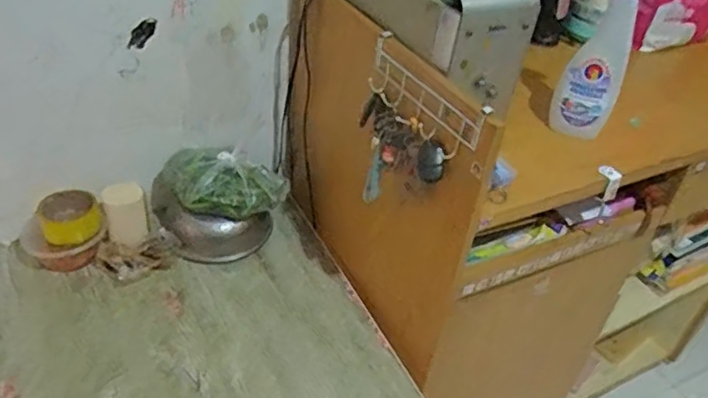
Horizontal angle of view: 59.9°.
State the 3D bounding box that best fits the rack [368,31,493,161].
[{"bbox_3d":[0.090,-0.142,0.858,0.038,0.094,0.258,-14,43,-25],"label":"rack"}]

